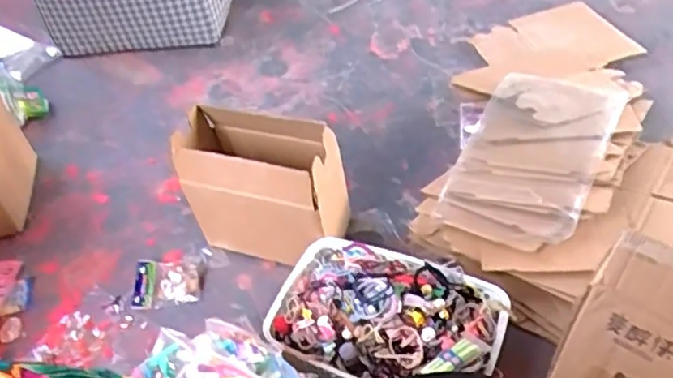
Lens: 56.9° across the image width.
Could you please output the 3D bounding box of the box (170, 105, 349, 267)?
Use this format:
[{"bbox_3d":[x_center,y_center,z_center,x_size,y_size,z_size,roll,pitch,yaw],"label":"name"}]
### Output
[{"bbox_3d":[-0.113,-0.002,0.968,0.247,0.200,0.128,16,50,21],"label":"box"}]

